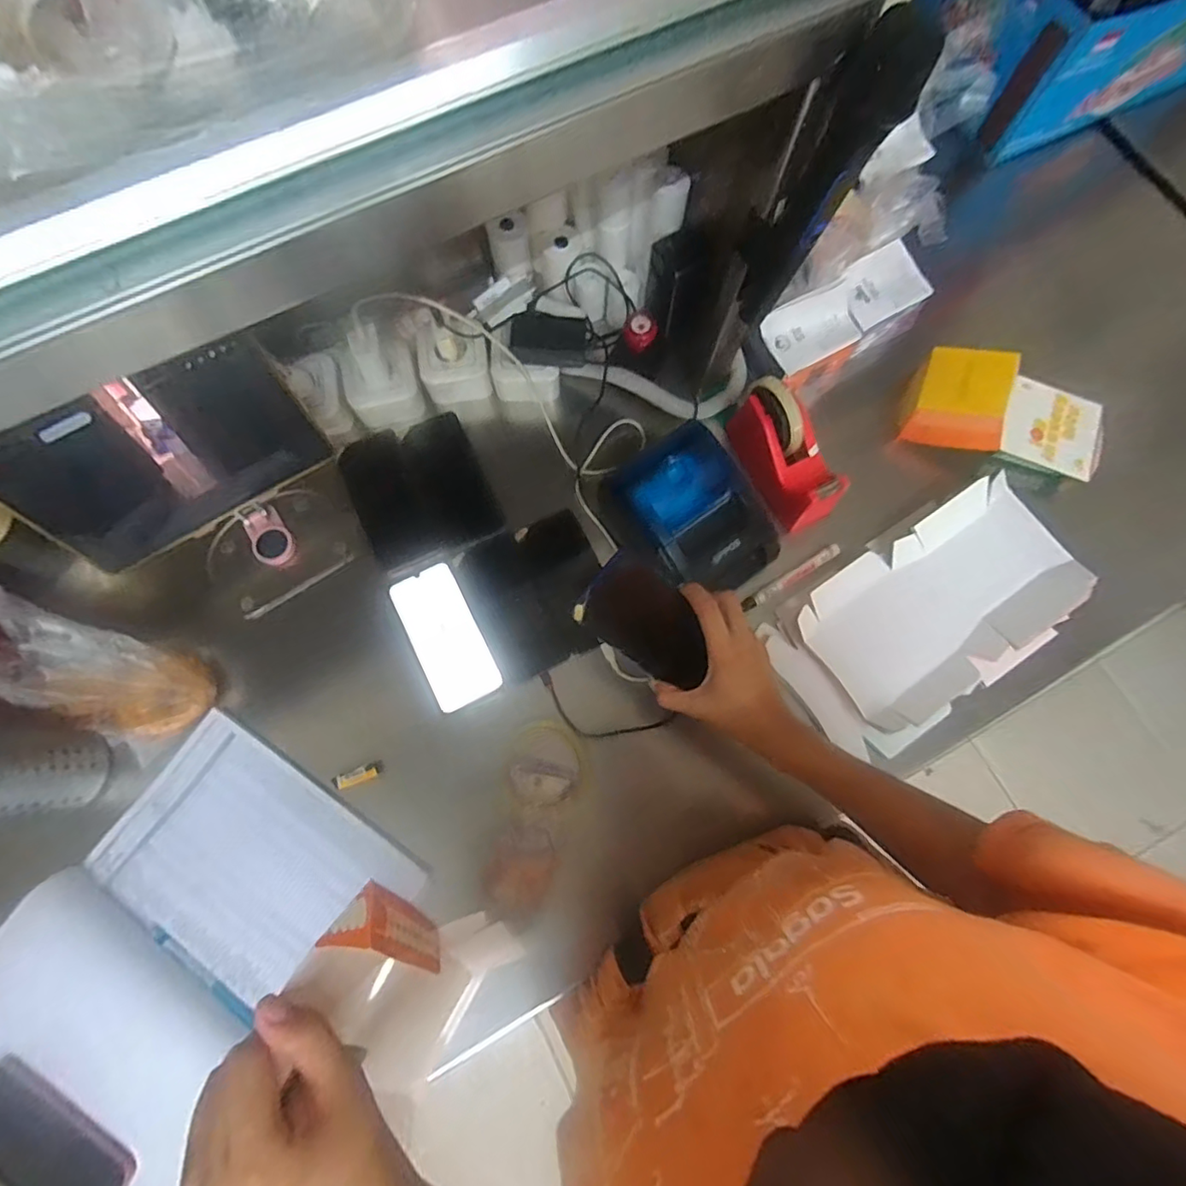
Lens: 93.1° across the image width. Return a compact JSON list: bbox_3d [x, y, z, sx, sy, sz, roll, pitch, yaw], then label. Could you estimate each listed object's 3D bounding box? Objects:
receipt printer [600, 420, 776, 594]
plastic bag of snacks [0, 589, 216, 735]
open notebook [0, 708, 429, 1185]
[{"bbox_3d":[0.110,-0.081,0.610,0.133,0.100,0.170,-34,79,-9],"label":"receipt printer"},{"bbox_3d":[-0.507,0.081,0.568,0.191,0.137,0.104,19,76,4],"label":"plastic bag of snacks"},{"bbox_3d":[-0.389,0.334,0.544,0.283,0.031,0.350,36,78,11],"label":"open notebook"}]

